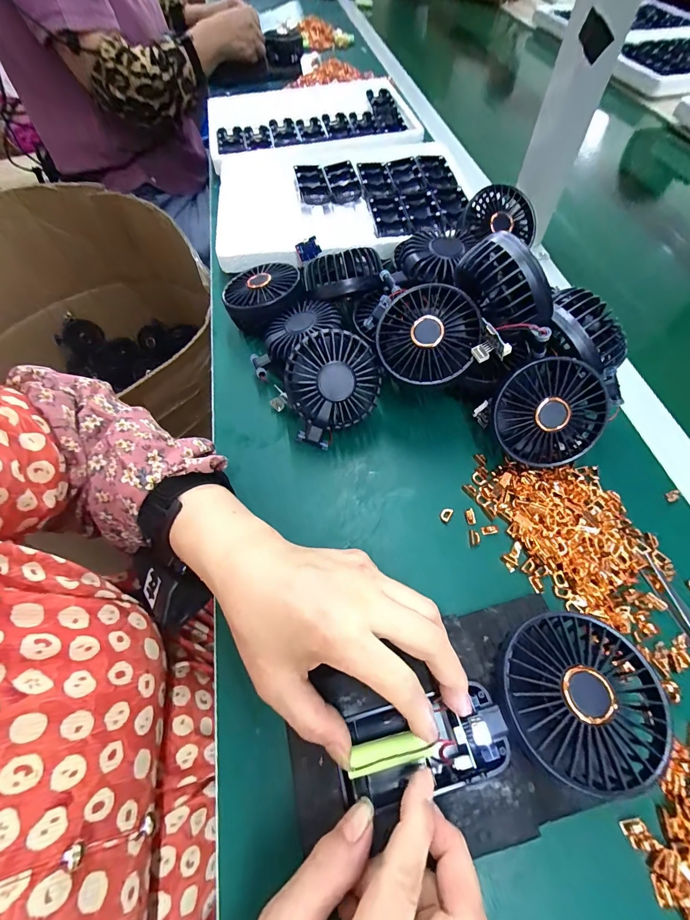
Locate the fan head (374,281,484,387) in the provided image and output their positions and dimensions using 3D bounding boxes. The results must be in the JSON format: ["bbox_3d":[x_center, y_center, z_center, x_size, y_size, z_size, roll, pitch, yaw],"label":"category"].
[{"bbox_3d":[0.072,-0.104,0.328,0.086,0.040,0.086,15,83,18],"label":"fan head"}]

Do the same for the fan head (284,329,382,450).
[{"bbox_3d":[-0.013,-0.067,0.334,0.086,0.040,0.086,-27,106,8],"label":"fan head"}]

